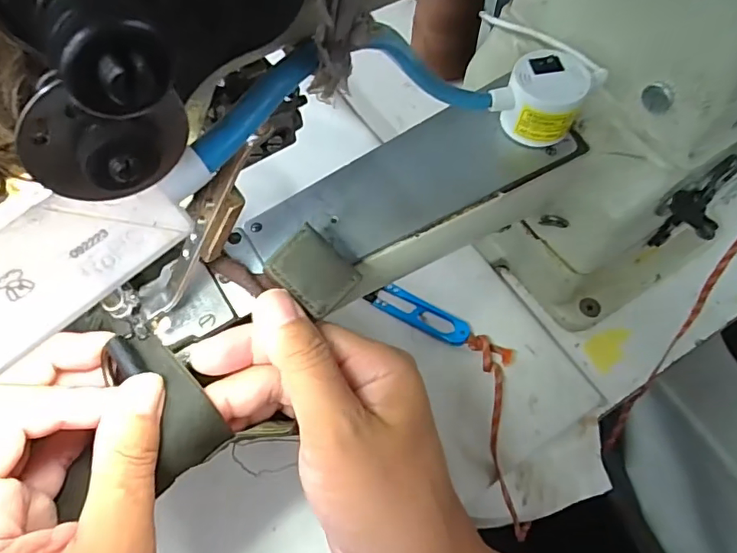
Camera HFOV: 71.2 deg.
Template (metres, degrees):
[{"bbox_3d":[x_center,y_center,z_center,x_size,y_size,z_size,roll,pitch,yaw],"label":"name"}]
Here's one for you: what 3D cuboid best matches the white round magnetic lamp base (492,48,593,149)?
[{"bbox_3d":[0.084,-0.086,0.255,0.039,0.035,0.033,24,66,14],"label":"white round magnetic lamp base"}]

